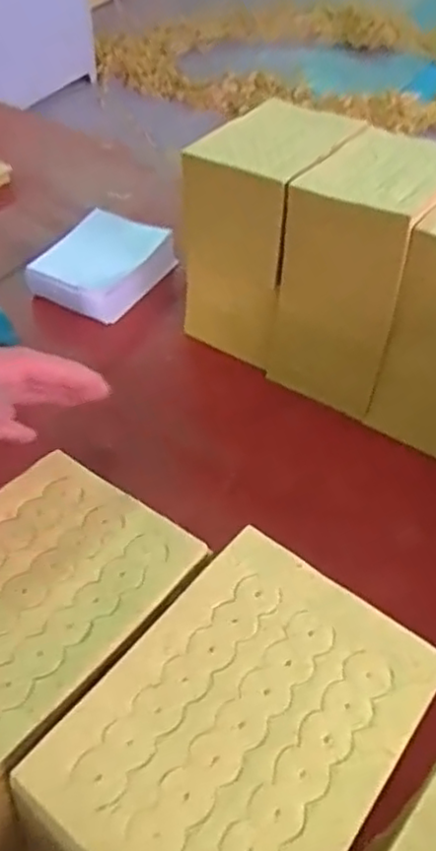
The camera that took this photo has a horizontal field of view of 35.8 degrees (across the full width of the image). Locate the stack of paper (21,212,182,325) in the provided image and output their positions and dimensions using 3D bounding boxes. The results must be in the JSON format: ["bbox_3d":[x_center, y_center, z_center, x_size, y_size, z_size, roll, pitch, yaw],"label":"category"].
[{"bbox_3d":[-0.144,-0.202,0.850,0.136,0.046,0.163,21,52,15],"label":"stack of paper"}]

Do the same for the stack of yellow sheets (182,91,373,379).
[{"bbox_3d":[0.046,-0.215,0.748,0.120,0.208,0.175,26,53,19],"label":"stack of yellow sheets"}]

